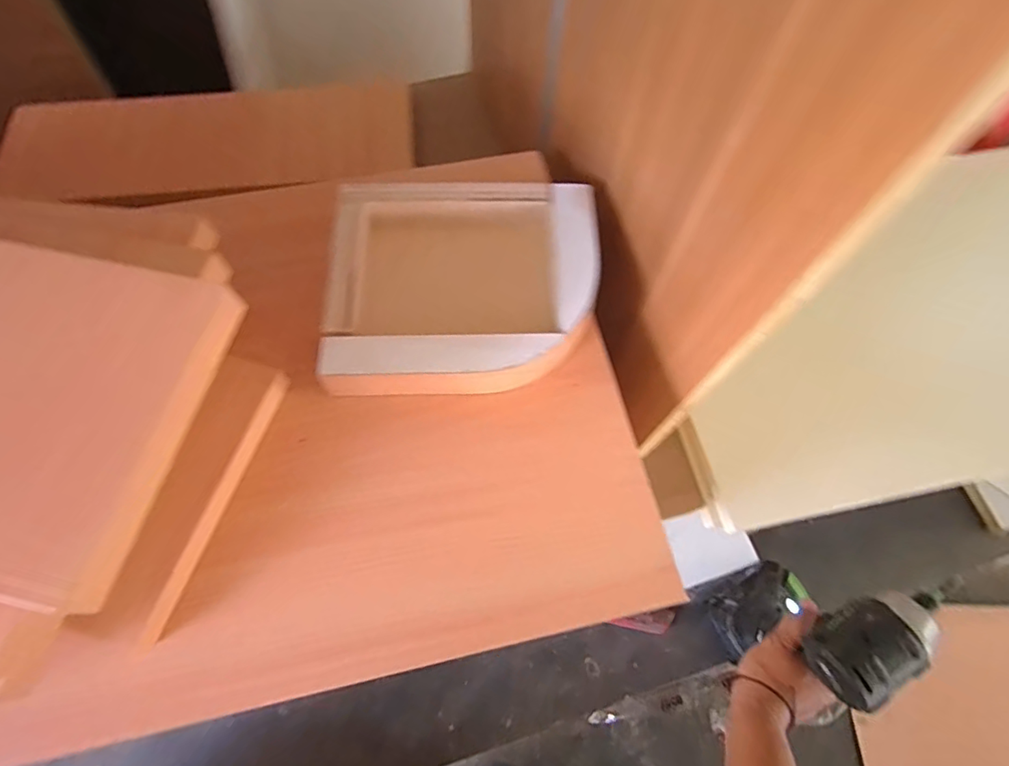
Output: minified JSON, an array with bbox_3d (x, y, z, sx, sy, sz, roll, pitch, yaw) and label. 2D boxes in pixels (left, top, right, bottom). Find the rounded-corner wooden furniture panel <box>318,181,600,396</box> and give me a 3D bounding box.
[{"bbox_3d":[-0.025,-0.066,0.340,0.178,0.046,0.141,-6,66,-4],"label":"rounded-corner wooden furniture panel"}]

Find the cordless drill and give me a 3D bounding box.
[{"bbox_3d":[0.318,0.245,0.526,0.129,0.238,0.077,-30,86,-15],"label":"cordless drill"}]

